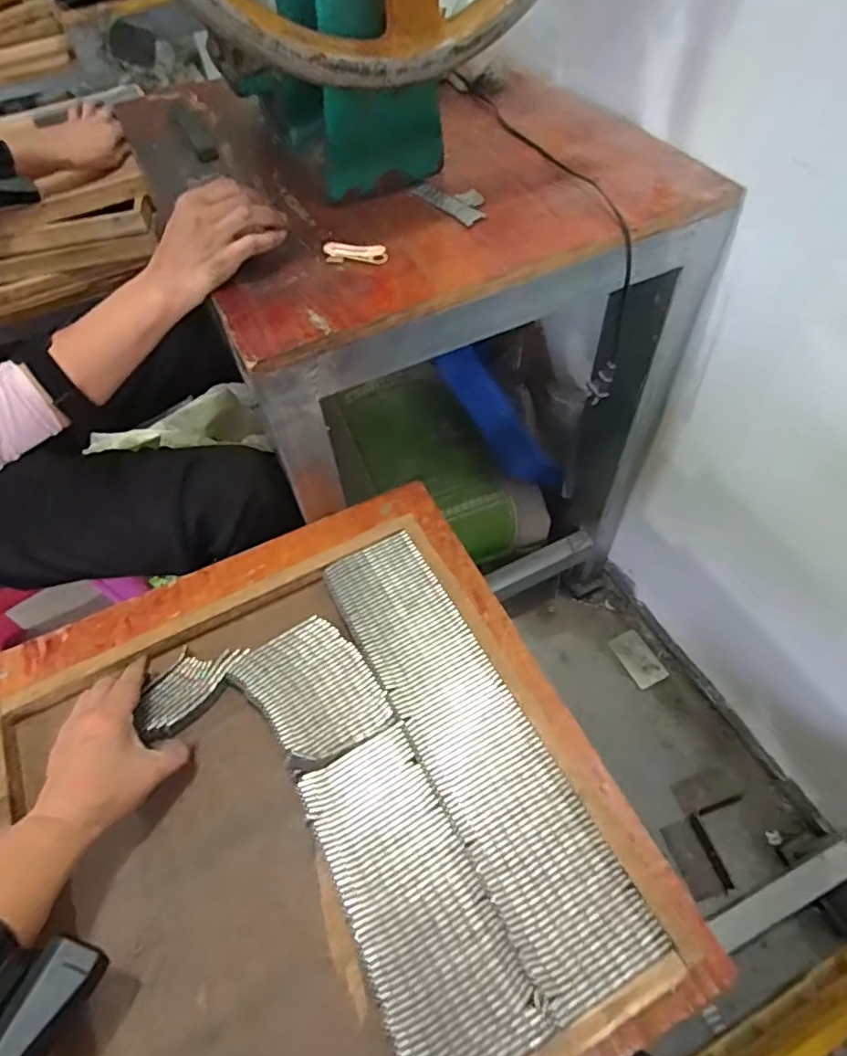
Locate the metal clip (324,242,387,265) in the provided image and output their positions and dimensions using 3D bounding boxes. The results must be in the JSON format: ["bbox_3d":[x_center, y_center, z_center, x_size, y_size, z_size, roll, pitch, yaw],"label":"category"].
[{"bbox_3d":[-0.061,-0.247,0.541,0.058,0.008,0.021,6,55,8],"label":"metal clip"}]

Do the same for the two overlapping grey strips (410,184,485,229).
[{"bbox_3d":[0.029,-0.331,0.600,0.044,0.004,0.100,-34,59,-19],"label":"two overlapping grey strips"}]

